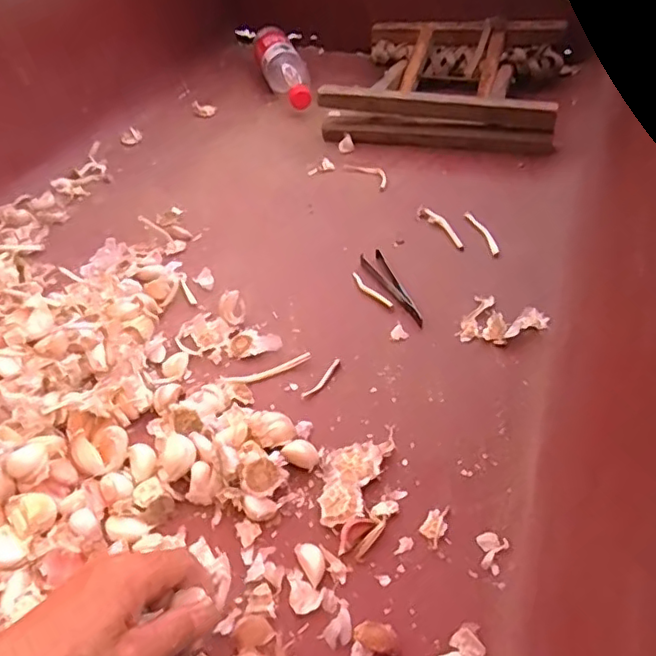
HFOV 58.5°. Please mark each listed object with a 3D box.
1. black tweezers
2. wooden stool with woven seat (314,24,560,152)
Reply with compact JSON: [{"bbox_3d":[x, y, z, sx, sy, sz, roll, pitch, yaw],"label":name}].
[{"bbox_3d":[0.062,-0.038,0.569,0.025,0.006,0.118,-15,44,-11],"label":"black tweezers"},{"bbox_3d":[0.167,-0.356,0.844,0.292,0.072,0.289,8,45,13],"label":"wooden stool with woven seat"}]

